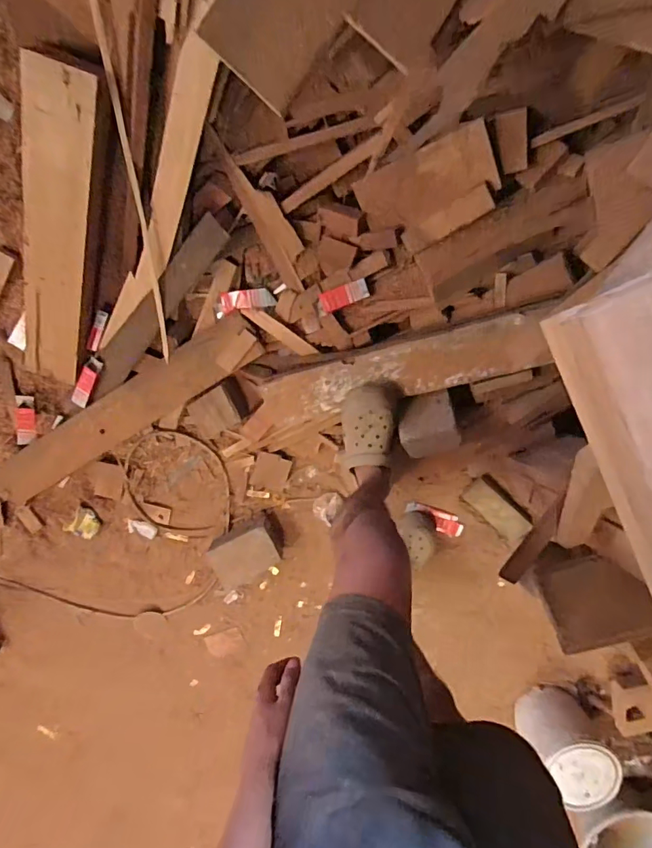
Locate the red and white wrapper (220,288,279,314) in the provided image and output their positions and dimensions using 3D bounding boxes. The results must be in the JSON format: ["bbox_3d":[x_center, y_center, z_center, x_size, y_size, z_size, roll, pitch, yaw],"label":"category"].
[{"bbox_3d":[-0.172,-0.273,1.058,0.121,0.013,0.042,-5,98,4],"label":"red and white wrapper"}]

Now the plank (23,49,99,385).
[{"bbox_3d":[-0.542,-0.350,0.960,0.122,0.036,0.633,26,127,-2],"label":"plank"}]

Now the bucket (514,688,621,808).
[{"bbox_3d":[0.573,0.759,1.156,0.157,0.189,0.176,-42,94,8],"label":"bucket"}]

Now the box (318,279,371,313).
[{"bbox_3d":[0.038,-0.267,1.006,0.102,0.021,0.039,-17,97,19],"label":"box"}]

